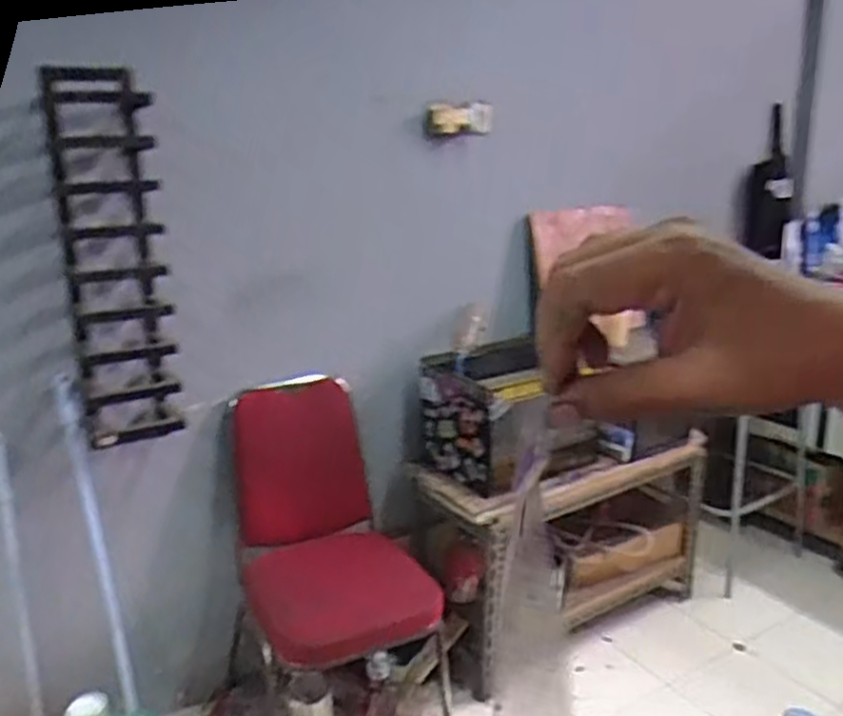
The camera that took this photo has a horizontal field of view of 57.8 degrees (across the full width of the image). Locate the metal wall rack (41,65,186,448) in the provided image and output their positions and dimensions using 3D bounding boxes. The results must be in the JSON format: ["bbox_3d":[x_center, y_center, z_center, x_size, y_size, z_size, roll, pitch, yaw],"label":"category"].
[{"bbox_3d":[-0.661,-0.209,1.651,0.208,0.772,0.151,-8,17,-25],"label":"metal wall rack"}]

